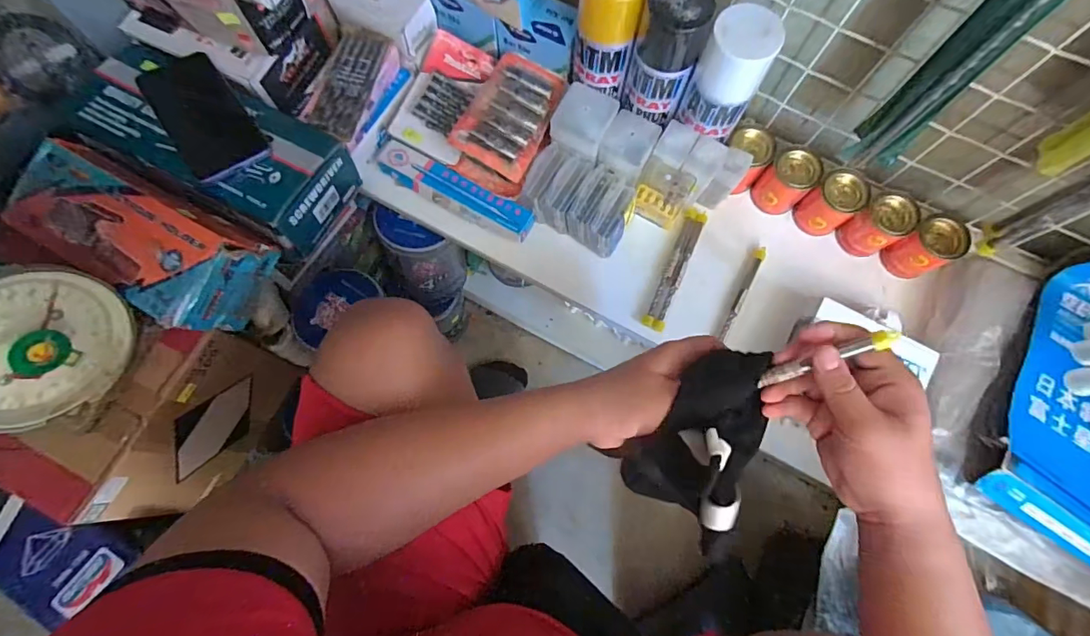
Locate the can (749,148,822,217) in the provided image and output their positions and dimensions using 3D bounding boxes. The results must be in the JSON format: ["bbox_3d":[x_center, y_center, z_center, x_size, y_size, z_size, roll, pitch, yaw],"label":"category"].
[{"bbox_3d":[0.284,-0.158,0.575,0.051,0.069,0.045,43,76,11],"label":"can"}]

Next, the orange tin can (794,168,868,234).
[{"bbox_3d":[0.334,-0.133,0.568,0.046,0.069,0.049,-37,77,-12],"label":"orange tin can"}]

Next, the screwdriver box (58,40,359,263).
[{"bbox_3d":[-0.359,-0.190,0.537,0.295,0.077,0.125,28,74,7],"label":"screwdriver box"}]

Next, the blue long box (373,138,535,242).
[{"bbox_3d":[-0.111,-0.155,0.594,0.203,0.024,0.041,27,74,6],"label":"blue long box"}]

